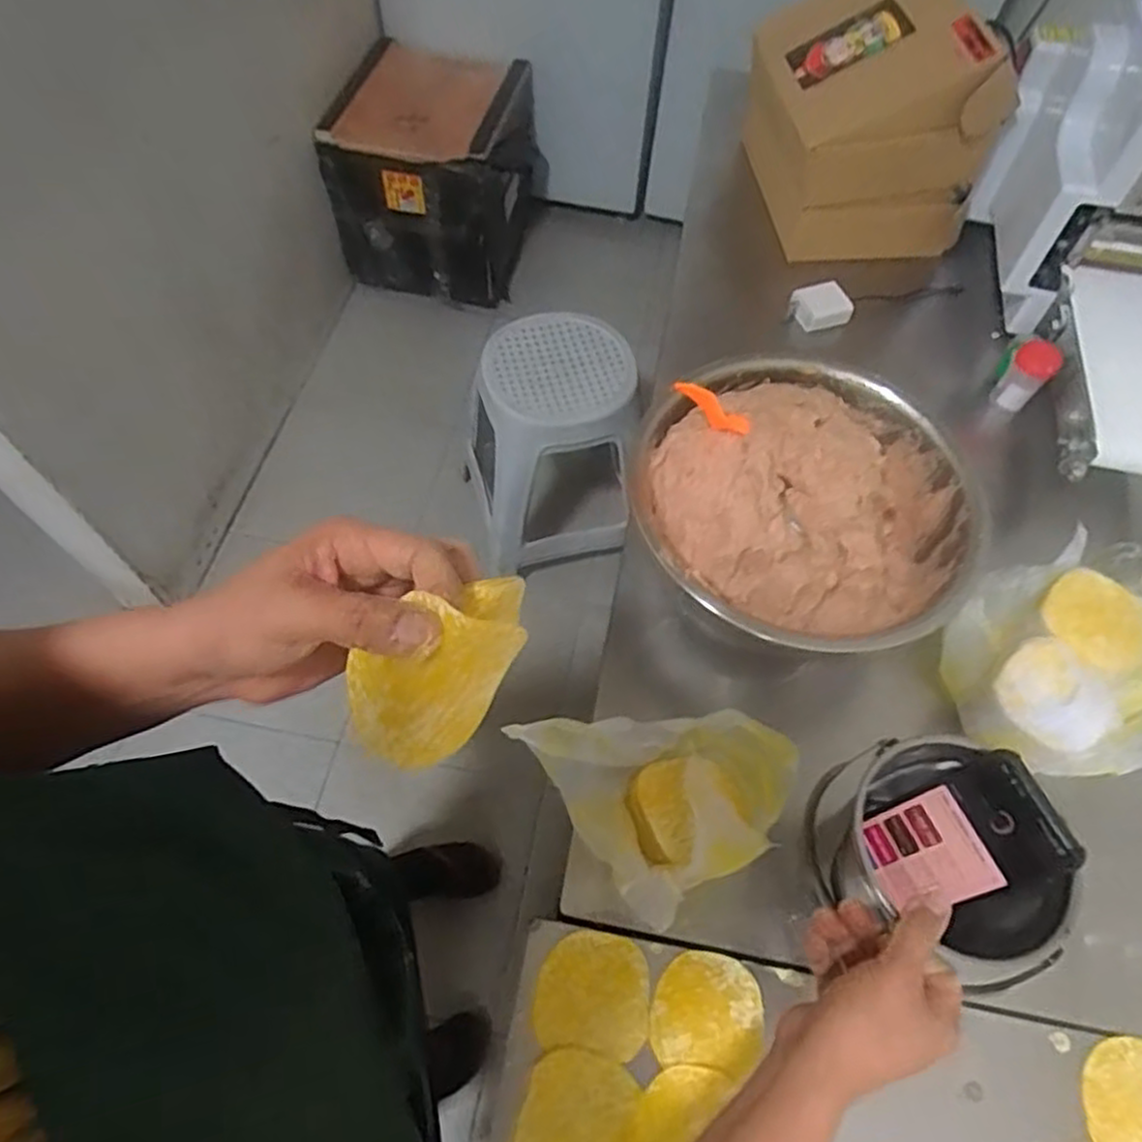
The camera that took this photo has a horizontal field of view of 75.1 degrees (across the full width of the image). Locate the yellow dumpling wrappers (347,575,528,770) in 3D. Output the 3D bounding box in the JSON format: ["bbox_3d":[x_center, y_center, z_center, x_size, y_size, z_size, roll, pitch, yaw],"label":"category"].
[{"bbox_3d":[-0.052,0.039,0.302,0.081,0.063,0.045,-23,64,-16],"label":"yellow dumpling wrappers"}]

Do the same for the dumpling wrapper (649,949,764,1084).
[{"bbox_3d":[0.096,0.308,0.520,0.076,0.004,0.073,12,60,3],"label":"dumpling wrapper"}]

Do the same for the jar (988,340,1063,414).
[{"bbox_3d":[0.482,-0.204,0.790,0.041,0.074,0.037,41,65,19],"label":"jar"}]

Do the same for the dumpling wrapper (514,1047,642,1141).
[{"bbox_3d":[0.006,0.361,0.485,0.074,0.004,0.076,11,60,3],"label":"dumpling wrapper"}]

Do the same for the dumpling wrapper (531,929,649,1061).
[{"bbox_3d":[0.016,0.297,0.525,0.077,0.005,0.076,8,60,1],"label":"dumpling wrapper"}]

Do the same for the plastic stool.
[{"bbox_3d":[-0.034,-0.224,1.475,0.290,0.438,0.331,-7,59,-8],"label":"plastic stool"}]

